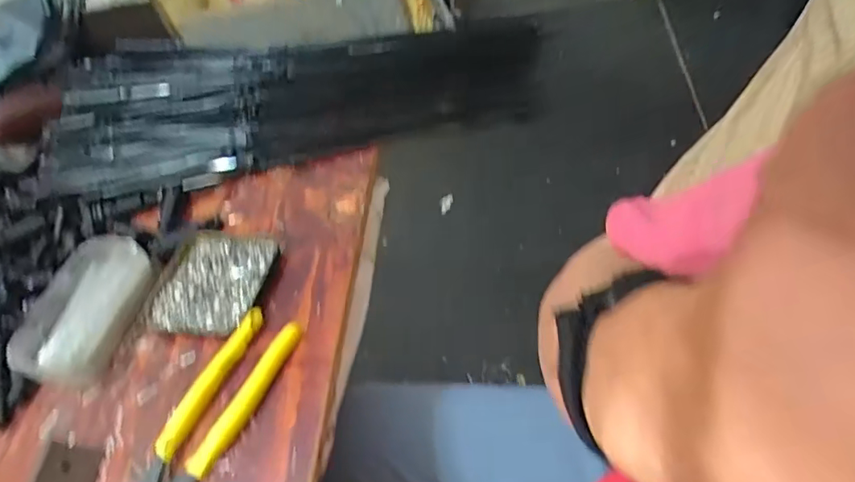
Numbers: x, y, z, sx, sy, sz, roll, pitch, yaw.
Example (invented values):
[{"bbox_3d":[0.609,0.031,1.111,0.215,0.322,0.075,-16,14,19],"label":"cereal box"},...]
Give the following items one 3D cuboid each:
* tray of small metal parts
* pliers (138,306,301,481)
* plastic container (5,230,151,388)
[{"bbox_3d":[-0.183,0.034,0.453,0.092,0.012,0.100,3,51,16],"label":"tray of small metal parts"},{"bbox_3d":[-0.153,0.125,0.374,0.047,0.018,0.168,13,55,24],"label":"pliers"},{"bbox_3d":[-0.287,0.054,0.445,0.078,0.029,0.125,2,51,16],"label":"plastic container"}]

